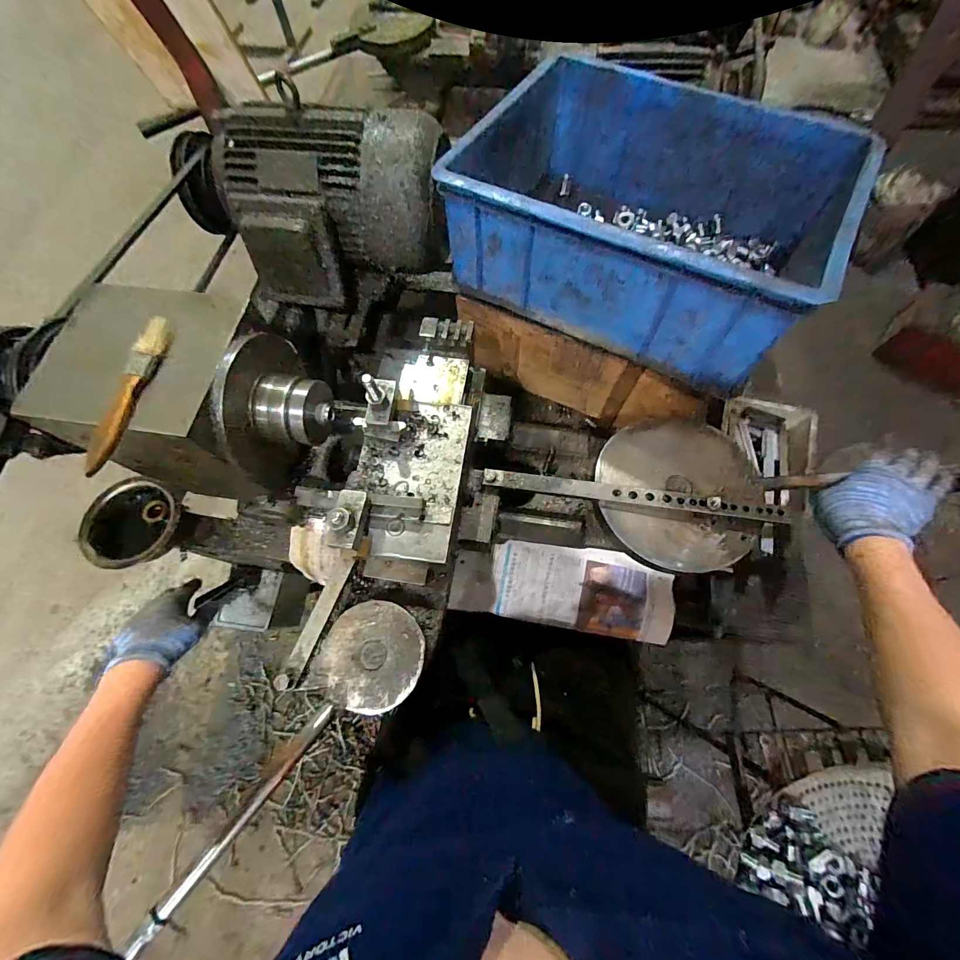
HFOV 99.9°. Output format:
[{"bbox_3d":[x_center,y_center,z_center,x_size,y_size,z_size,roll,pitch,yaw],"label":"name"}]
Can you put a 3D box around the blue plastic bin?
[{"bbox_3d":[0.194,-0.324,0.485,0.383,0.142,0.298,27,71,12],"label":"blue plastic bin"}]

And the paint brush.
[{"bbox_3d":[-0.307,-0.077,0.350,0.025,0.015,0.150,8,68,5],"label":"paint brush"}]

